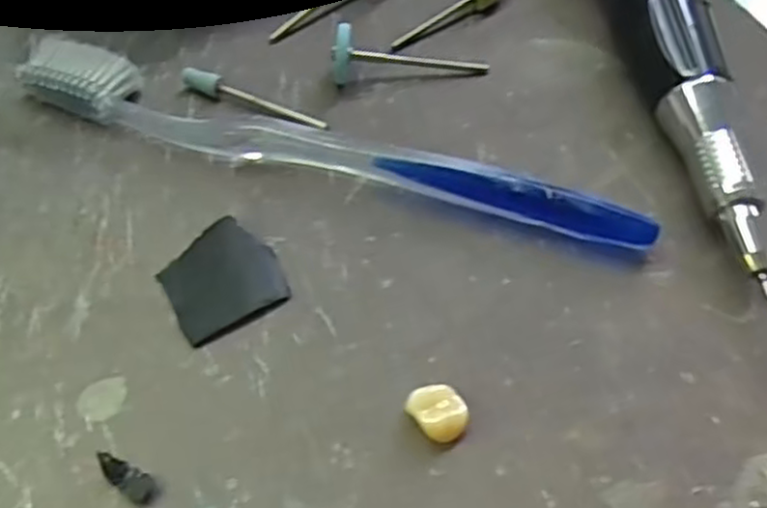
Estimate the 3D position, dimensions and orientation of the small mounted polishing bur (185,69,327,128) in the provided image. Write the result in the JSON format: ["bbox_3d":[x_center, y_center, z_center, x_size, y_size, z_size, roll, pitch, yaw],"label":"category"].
[{"bbox_3d":[-0.039,-0.046,0.210,0.049,0.007,0.007,22,60,19],"label":"small mounted polishing bur"}]

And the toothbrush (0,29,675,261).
[{"bbox_3d":[-0.021,-0.031,0.191,0.182,0.019,0.017,17,58,16],"label":"toothbrush"}]

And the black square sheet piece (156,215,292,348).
[{"bbox_3d":[-0.041,0.005,0.177,0.027,0.004,0.029,-27,58,-13],"label":"black square sheet piece"}]

